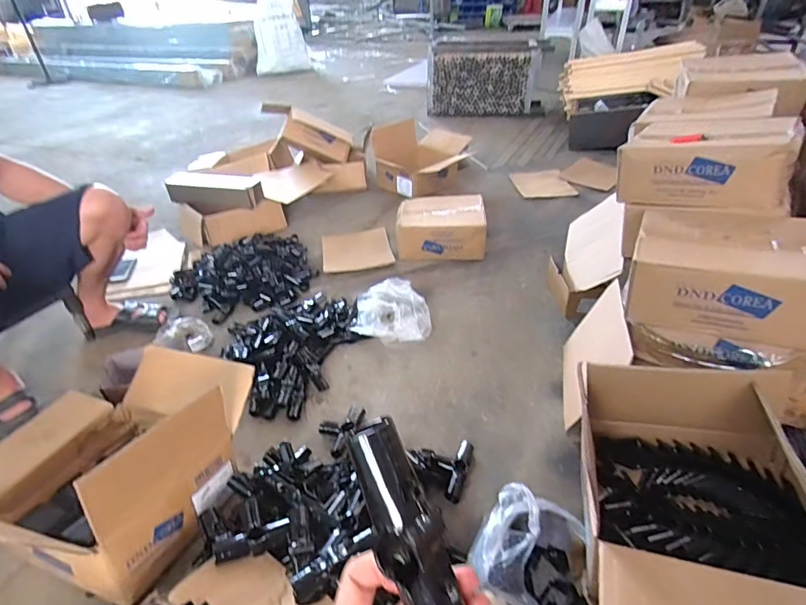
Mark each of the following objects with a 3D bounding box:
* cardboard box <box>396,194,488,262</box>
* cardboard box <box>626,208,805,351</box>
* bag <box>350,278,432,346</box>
[{"bbox_3d":[0.149,-0.282,1.764,0.336,0.165,0.269,-1,36,2],"label":"cardboard box"},{"bbox_3d":[0.661,-0.073,0.924,0.323,0.150,0.295,17,41,24],"label":"cardboard box"},{"bbox_3d":[-0.031,0.029,1.352,0.228,0.100,0.202,1,35,3],"label":"bag"}]

